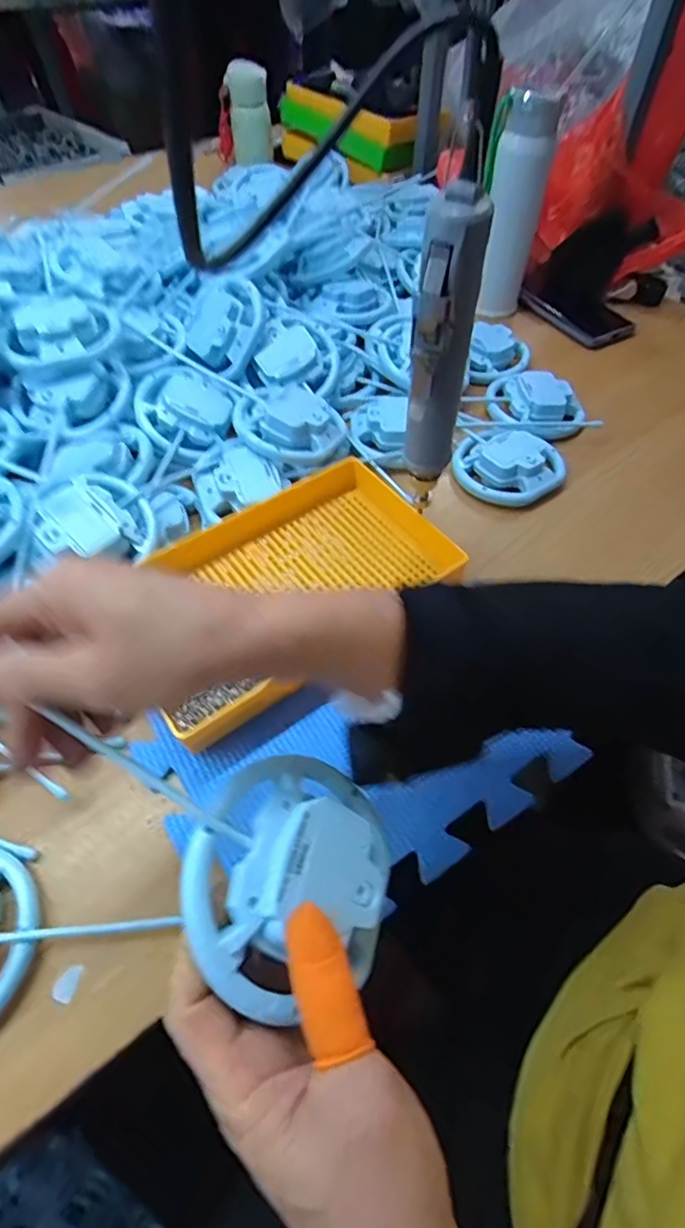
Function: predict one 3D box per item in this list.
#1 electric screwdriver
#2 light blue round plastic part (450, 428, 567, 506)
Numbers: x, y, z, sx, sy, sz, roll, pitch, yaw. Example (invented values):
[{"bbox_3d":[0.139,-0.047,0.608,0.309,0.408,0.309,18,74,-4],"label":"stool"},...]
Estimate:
[{"bbox_3d":[0.055,-0.141,0.312,0.034,0.161,0.026,10,56,5],"label":"electric screwdriver"},{"bbox_3d":[0.159,-0.147,0.521,0.100,0.024,0.100,1,55,-1],"label":"light blue round plastic part"}]

